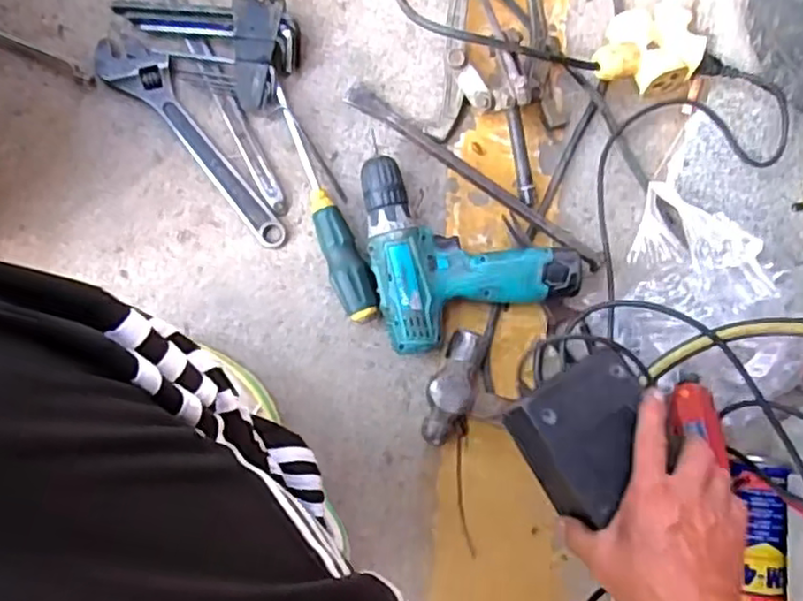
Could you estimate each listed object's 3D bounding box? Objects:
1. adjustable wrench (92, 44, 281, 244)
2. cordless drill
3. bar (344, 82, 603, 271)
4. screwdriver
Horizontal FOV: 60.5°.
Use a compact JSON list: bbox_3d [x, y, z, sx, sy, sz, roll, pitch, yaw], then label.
[{"bbox_3d":[-0.190,-0.151,0.646,0.051,0.017,0.239,-43,92,-8],"label":"adjustable wrench"},{"bbox_3d":[0.056,-0.064,0.659,0.192,0.055,0.197,-12,88,-8],"label":"cordless drill"},{"bbox_3d":[0.074,-0.123,0.685,0.300,0.023,0.020,34,82,-4],"label":"bar"},{"bbox_3d":[-0.078,-0.097,0.652,0.033,0.032,0.241,-21,89,-9],"label":"screwdriver"}]

